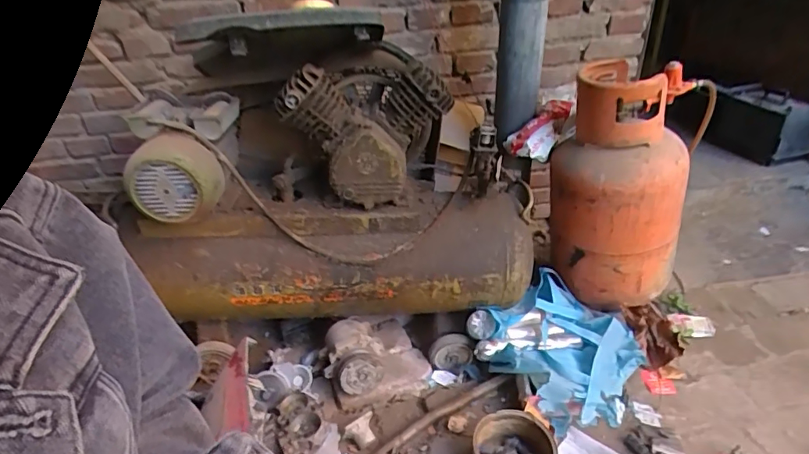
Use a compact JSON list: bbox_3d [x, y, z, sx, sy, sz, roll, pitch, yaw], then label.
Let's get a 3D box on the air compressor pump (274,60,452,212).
[{"bbox_3d":[-0.077,-0.203,1.014,0.295,0.260,0.211,-9,32,-7],"label":"air compressor pump"}]

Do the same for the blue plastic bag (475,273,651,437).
[{"bbox_3d":[0.376,0.279,1.145,0.307,0.157,0.344,21,38,36],"label":"blue plastic bag"}]

